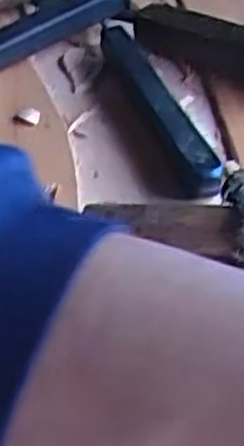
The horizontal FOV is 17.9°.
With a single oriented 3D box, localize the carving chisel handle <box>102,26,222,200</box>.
[{"bbox_3d":[0.018,-0.069,0.444,0.022,0.023,0.169,-15,44,-11],"label":"carving chisel handle"}]

